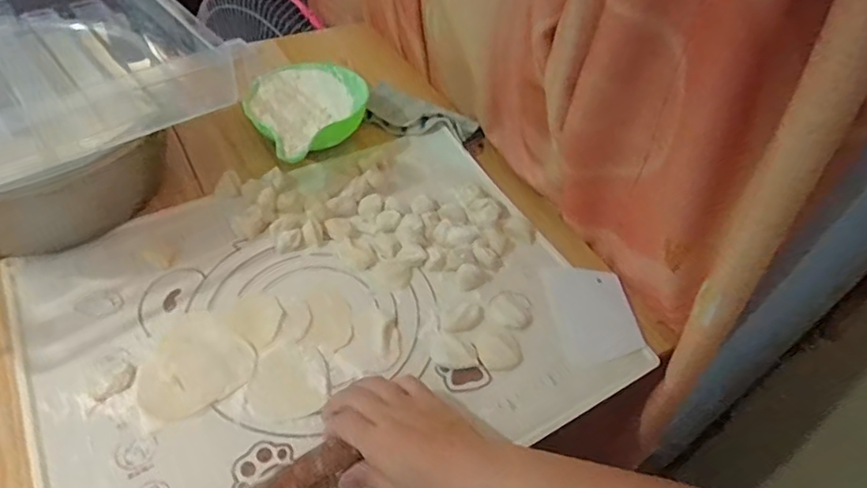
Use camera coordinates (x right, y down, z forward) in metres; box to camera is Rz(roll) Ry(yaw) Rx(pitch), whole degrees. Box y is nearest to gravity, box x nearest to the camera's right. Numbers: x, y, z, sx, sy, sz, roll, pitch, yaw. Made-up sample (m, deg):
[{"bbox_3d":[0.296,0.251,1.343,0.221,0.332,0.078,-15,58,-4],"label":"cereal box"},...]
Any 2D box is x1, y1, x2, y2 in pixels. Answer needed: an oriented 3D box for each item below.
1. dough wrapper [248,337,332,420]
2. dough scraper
[{"bbox_3d":[-0.124,0.115,0.485,0.065,0.006,0.070,-4,49,-11],"label":"dough wrapper"},{"bbox_3d":[0.162,0.068,0.570,0.079,0.007,0.107,-5,54,-9],"label":"dough scraper"}]

